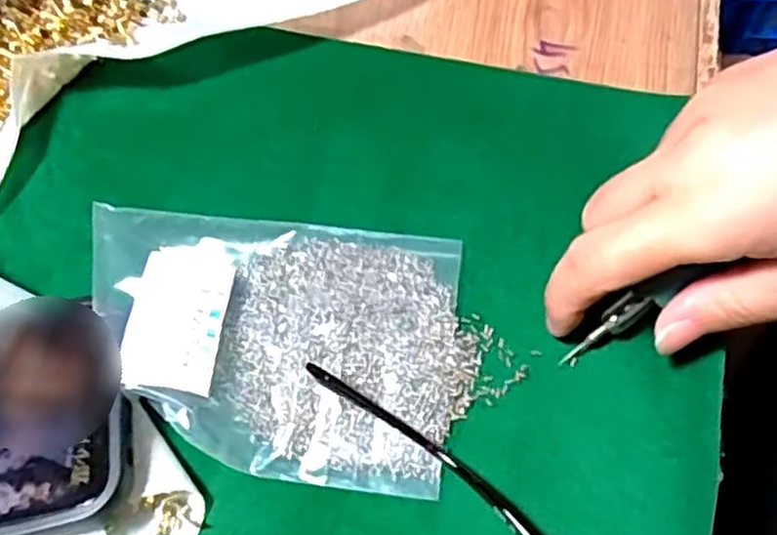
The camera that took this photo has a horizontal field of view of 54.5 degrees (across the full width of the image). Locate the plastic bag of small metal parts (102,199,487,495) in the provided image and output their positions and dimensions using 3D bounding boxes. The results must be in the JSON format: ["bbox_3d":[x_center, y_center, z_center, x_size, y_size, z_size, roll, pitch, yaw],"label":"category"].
[{"bbox_3d":[-0.038,0.023,0.260,0.132,0.023,0.091,4,65,4],"label":"plastic bag of small metal parts"}]

